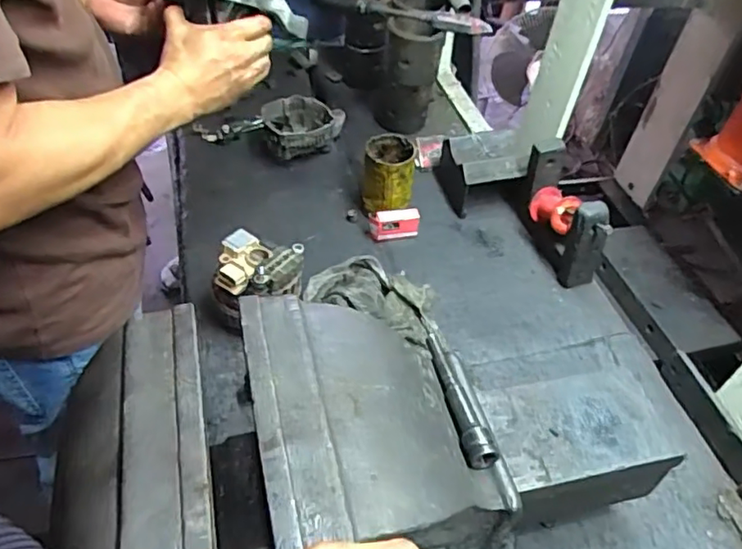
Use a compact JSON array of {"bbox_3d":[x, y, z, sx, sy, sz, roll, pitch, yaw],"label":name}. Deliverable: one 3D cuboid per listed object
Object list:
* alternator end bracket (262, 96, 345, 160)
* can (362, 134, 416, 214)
[{"bbox_3d":[-0.110,-0.248,1.044,0.144,0.069,0.114,-7,48,-13],"label":"alternator end bracket"},{"bbox_3d":[0.025,-0.140,0.918,0.072,0.121,0.071,3,47,-4],"label":"can"}]

